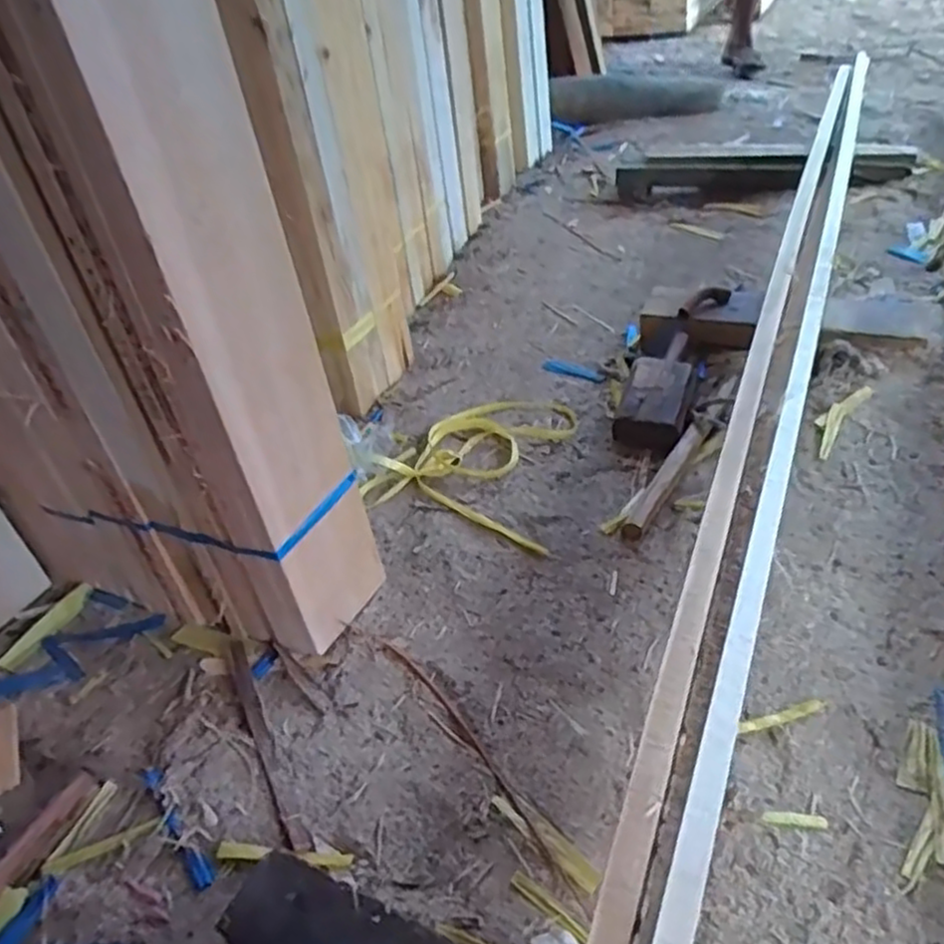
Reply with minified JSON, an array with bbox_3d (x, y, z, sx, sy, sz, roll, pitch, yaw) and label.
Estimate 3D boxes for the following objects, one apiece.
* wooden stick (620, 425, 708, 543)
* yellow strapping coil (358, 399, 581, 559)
[{"bbox_3d":[0.335,0.012,1.271,0.041,0.033,0.309,20,45,29],"label":"wooden stick"},{"bbox_3d":[0.017,-0.047,1.386,0.363,0.071,0.406,12,42,21],"label":"yellow strapping coil"}]

